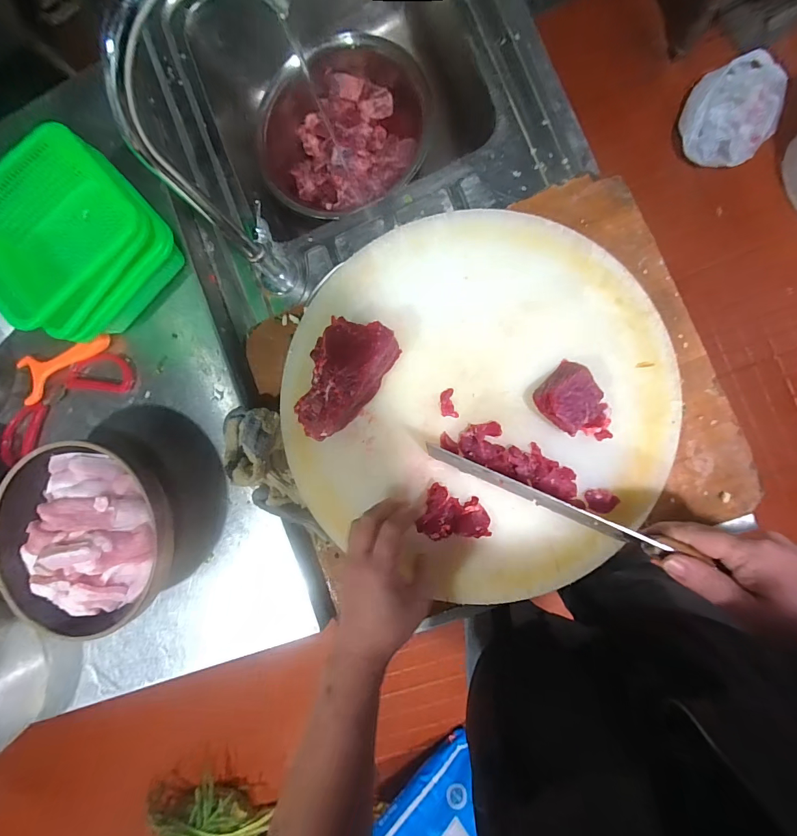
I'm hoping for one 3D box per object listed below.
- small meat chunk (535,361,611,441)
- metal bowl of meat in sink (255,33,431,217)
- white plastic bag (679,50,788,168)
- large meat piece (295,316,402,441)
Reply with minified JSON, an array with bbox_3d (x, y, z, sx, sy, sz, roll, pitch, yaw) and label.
[{"bbox_3d":[0.173,-0.009,0.391,0.055,0.039,0.081,-35,85,7],"label":"small meat chunk"},{"bbox_3d":[-0.082,-0.424,0.600,0.246,0.098,0.260,0,90,9],"label":"metal bowl of meat in sink"},{"bbox_3d":[0.894,-0.822,1.072,0.234,0.085,0.267,36,95,7],"label":"white plastic bag"},{"bbox_3d":[-0.061,-0.040,0.424,0.073,0.048,0.134,29,94,8],"label":"large meat piece"}]

